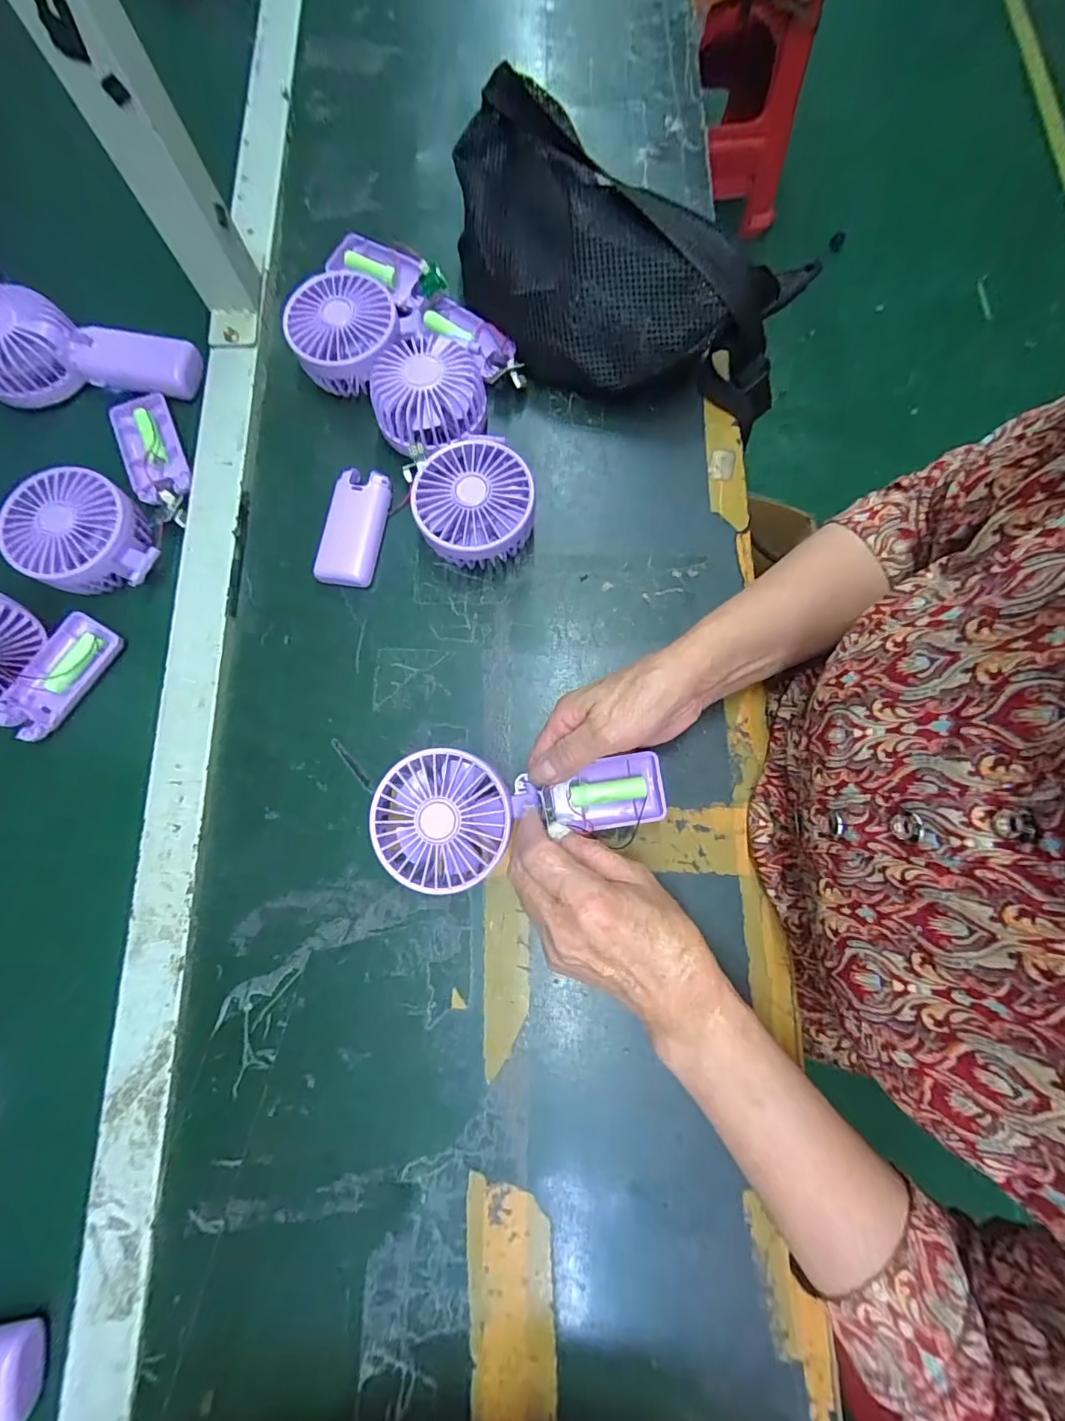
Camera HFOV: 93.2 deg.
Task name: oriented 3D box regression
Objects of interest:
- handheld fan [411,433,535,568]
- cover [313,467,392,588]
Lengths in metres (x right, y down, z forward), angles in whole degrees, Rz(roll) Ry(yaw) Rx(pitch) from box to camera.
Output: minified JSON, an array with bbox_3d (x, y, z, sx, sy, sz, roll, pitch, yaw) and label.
[{"bbox_3d":[-0.041,-0.146,0.368,0.082,0.045,0.091,1,78,1],"label":"handheld fan"},{"bbox_3d":[-0.136,-0.141,0.389,0.042,0.019,0.090,8,78,3],"label":"cover"}]

